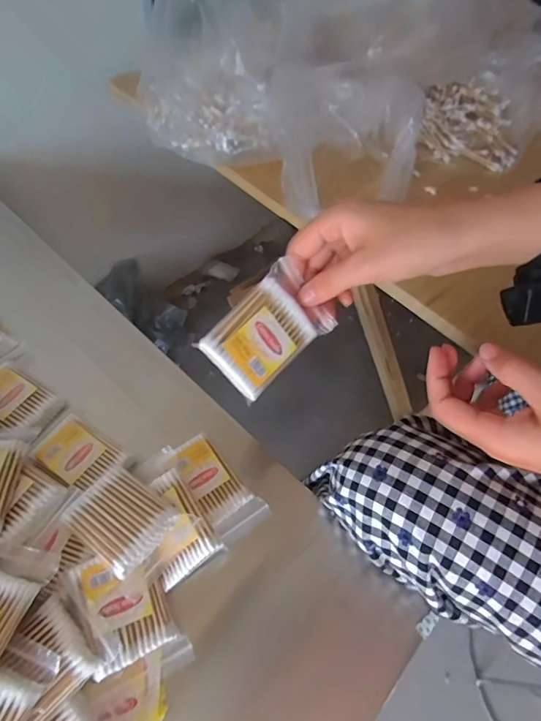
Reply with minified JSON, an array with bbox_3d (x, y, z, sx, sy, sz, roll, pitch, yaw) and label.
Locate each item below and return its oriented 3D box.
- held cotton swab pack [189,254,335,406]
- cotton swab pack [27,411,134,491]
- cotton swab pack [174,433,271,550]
[{"bbox_3d":[0.000,-0.020,0.298,0.060,0.010,0.089,47,72,-17],"label":"held cotton swab pack"},{"bbox_3d":[-0.158,0.080,0.356,0.071,0.012,0.047,29,59,15],"label":"cotton swab pack"},{"bbox_3d":[-0.044,0.101,0.348,0.043,0.019,0.088,-33,64,-23],"label":"cotton swab pack"}]

